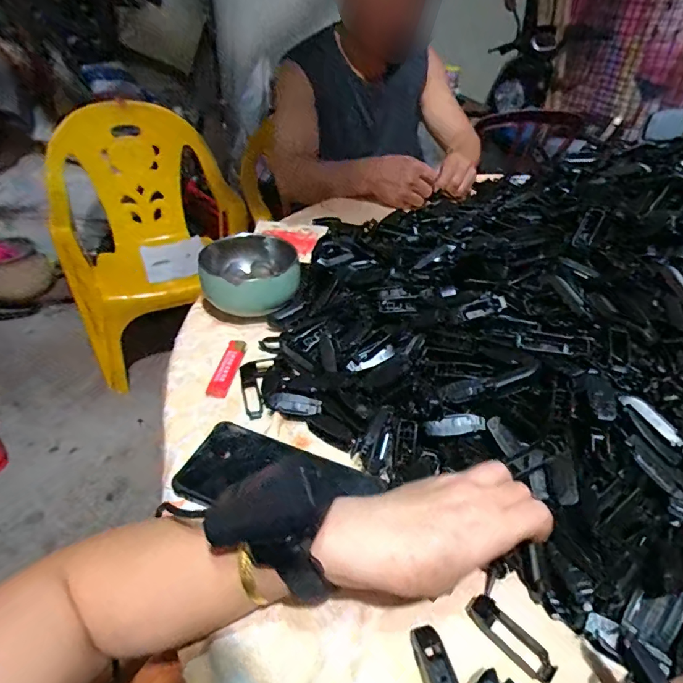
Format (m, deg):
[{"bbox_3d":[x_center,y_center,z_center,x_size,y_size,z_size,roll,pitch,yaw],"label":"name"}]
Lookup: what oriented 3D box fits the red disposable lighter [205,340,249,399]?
[{"bbox_3d":[-0.120,0.027,0.479,0.022,0.009,0.083,6,39,6],"label":"red disposable lighter"}]

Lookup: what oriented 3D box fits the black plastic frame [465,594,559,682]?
[{"bbox_3d":[0.110,0.189,0.290,0.019,0.012,0.058,-31,48,-34],"label":"black plastic frame"}]

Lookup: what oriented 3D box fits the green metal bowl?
[{"bbox_3d":[-0.113,-0.080,0.561,0.118,0.071,0.104,-11,40,-15],"label":"green metal bowl"}]

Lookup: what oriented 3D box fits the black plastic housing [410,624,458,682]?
[{"bbox_3d":[0.059,0.201,0.271,0.016,0.015,0.058,-8,26,-12],"label":"black plastic housing"}]

